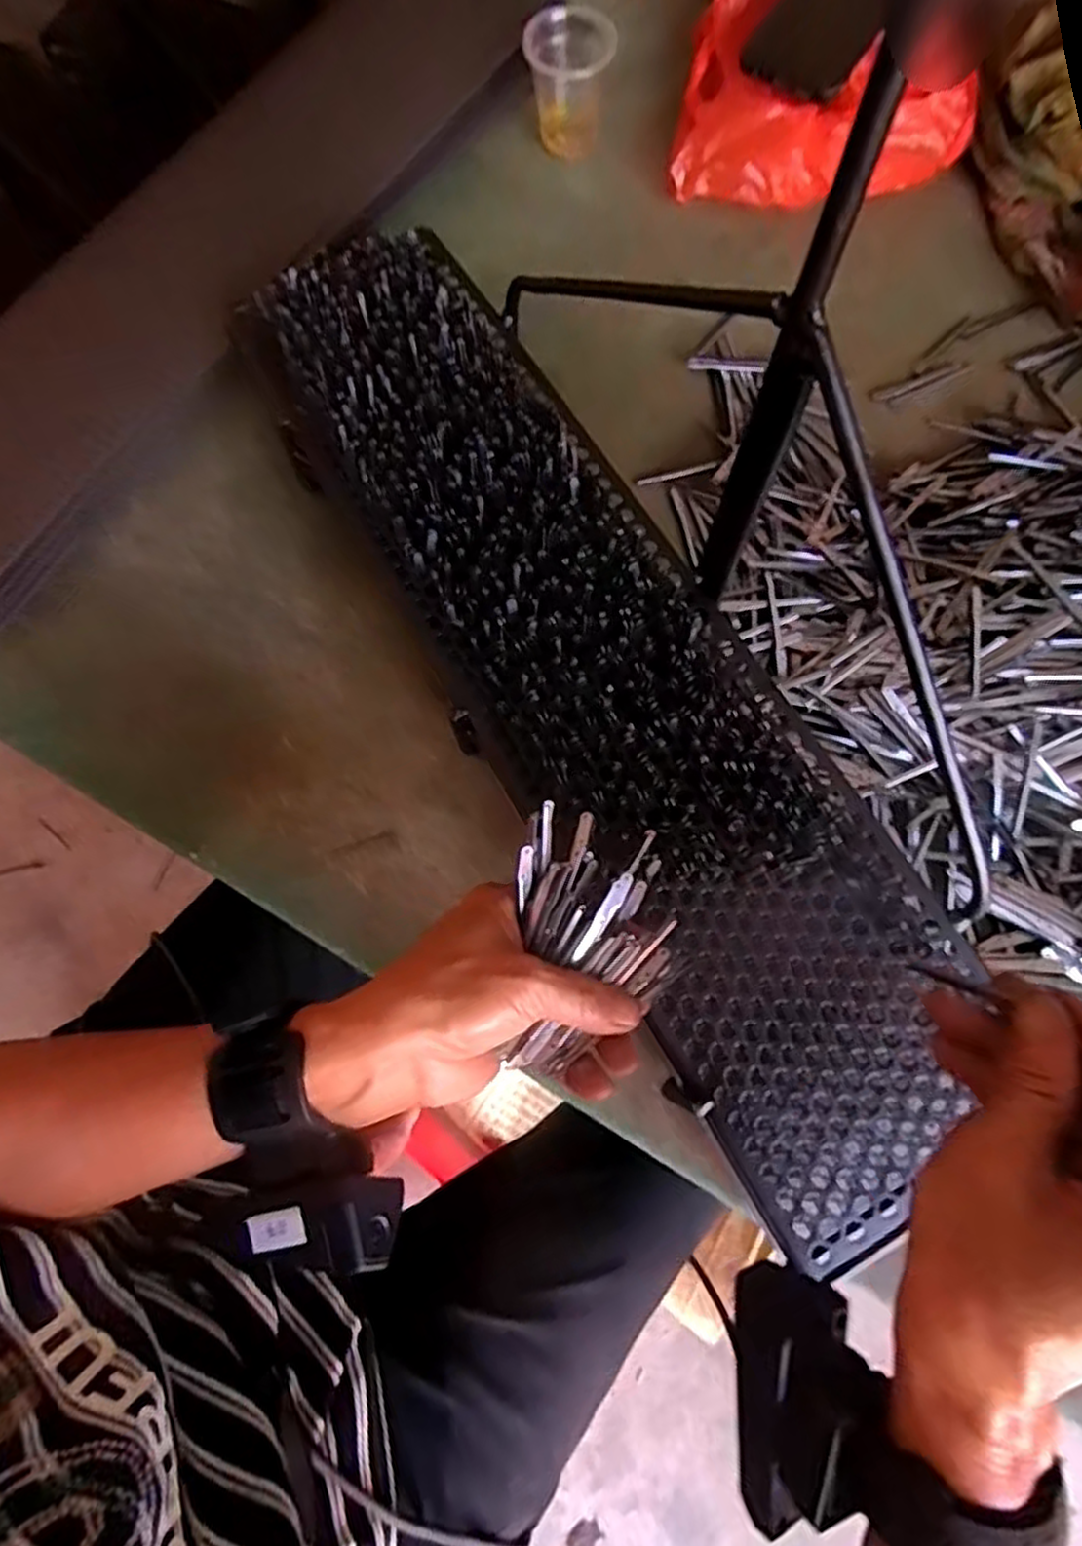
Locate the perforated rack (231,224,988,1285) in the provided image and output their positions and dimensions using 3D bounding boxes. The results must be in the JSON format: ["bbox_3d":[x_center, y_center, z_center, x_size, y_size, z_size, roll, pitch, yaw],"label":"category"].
[{"bbox_3d":[0.021,-0.065,0.389,0.140,0.039,0.592,-29,77,-9],"label":"perforated rack"}]

